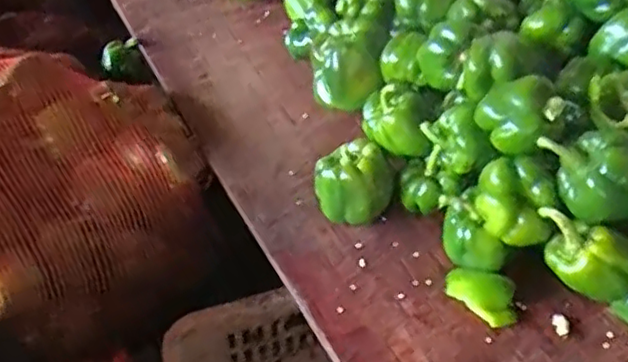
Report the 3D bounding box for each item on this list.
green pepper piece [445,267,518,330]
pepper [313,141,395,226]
[{"bbox_3d":[0.157,0.102,0.601,0.041,0.023,0.070,-34,55,-30],"label":"green pepper piece"},{"bbox_3d":[0.040,0.005,0.672,0.081,0.073,0.070,7,45,5],"label":"pepper"}]

